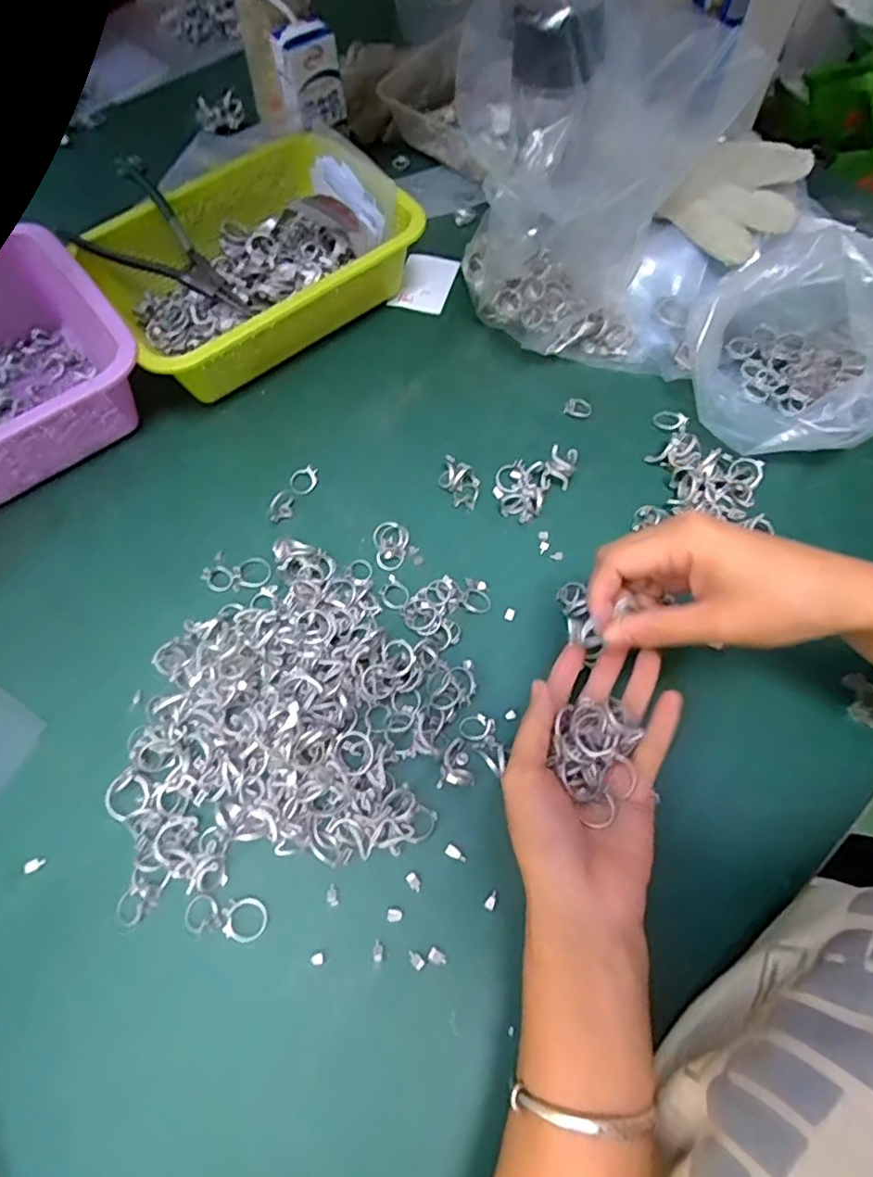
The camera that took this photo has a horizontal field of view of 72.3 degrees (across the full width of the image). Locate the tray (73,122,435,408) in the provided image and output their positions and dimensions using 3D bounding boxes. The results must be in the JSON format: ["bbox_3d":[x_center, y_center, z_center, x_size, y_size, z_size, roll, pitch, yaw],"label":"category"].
[{"bbox_3d":[-0.167,-0.294,0.535,0.257,0.074,0.217,-35,68,-13],"label":"tray"}]

